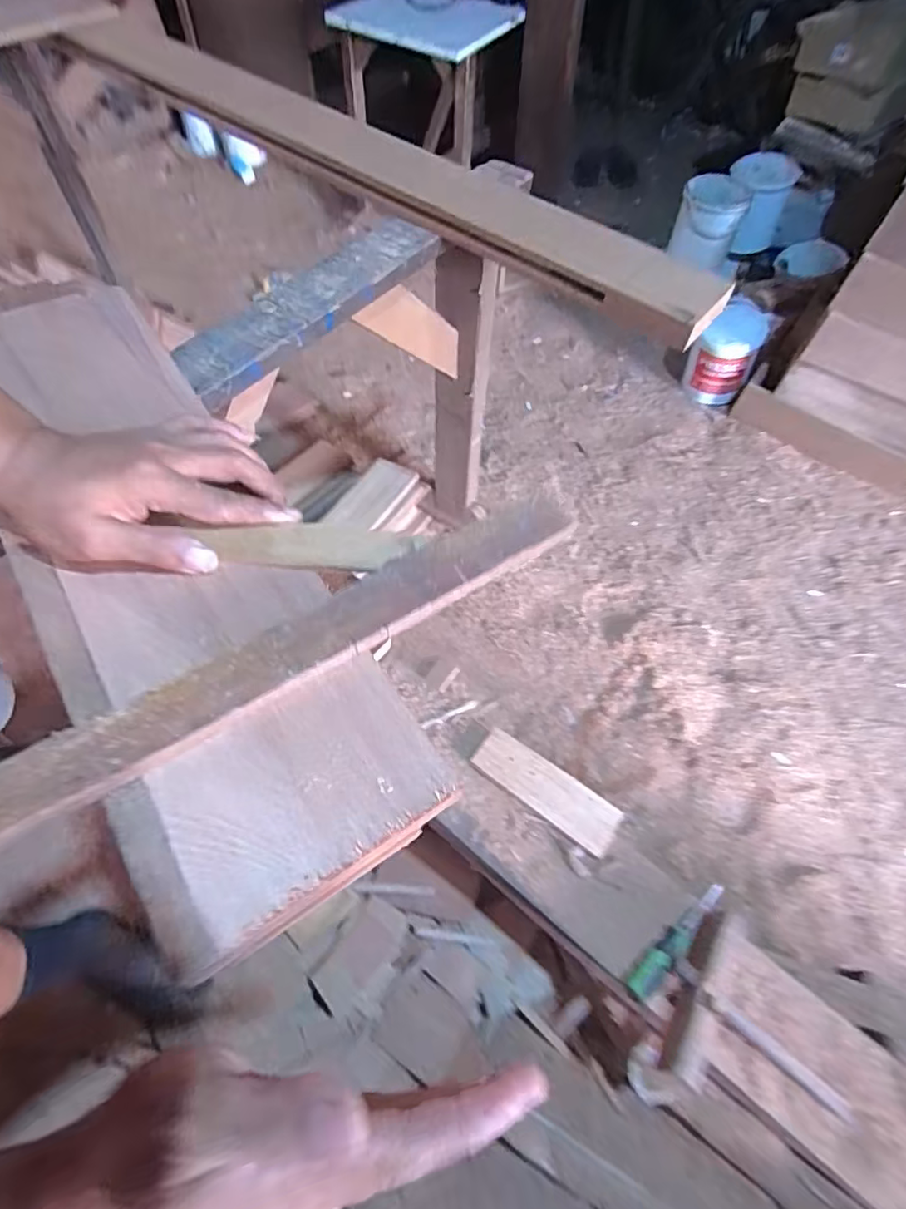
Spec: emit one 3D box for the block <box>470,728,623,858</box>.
[{"bbox_3d":[0.134,0.265,0.829,0.217,0.017,0.075,33,63,16],"label":"block"}]

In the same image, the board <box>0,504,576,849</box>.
[{"bbox_3d":[-0.099,0.031,0.325,0.402,0.017,0.041,-29,62,-20],"label":"board"}]

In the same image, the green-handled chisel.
[{"bbox_3d":[0.289,0.425,0.729,0.178,0.026,0.029,-36,67,-21],"label":"green-handled chisel"}]

